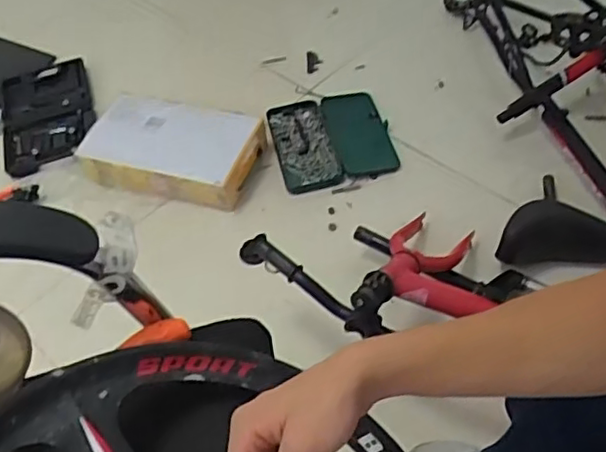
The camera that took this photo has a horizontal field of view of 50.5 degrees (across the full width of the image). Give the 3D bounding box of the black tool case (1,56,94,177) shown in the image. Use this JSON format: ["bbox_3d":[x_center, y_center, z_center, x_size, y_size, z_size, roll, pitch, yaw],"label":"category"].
[{"bbox_3d":[-0.607,-0.266,1.516,0.212,0.049,0.365,-16,51,-5],"label":"black tool case"}]

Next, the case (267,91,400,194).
[{"bbox_3d":[0.061,-0.190,1.397,0.243,0.025,0.268,-14,51,-4],"label":"case"}]

